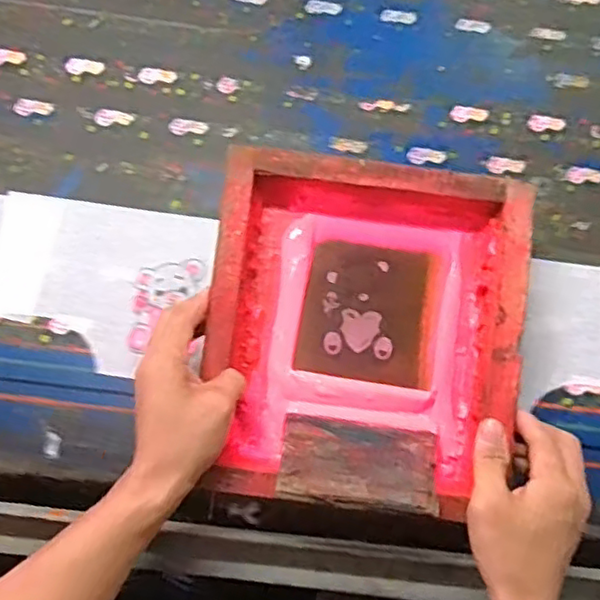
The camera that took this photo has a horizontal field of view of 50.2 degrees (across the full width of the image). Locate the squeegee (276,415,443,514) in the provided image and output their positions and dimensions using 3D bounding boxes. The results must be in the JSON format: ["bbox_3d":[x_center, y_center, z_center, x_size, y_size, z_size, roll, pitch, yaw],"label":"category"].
[{"bbox_3d":[0.044,0.119,0.476,0.114,0.010,0.078,6,31,1],"label":"squeegee"}]

